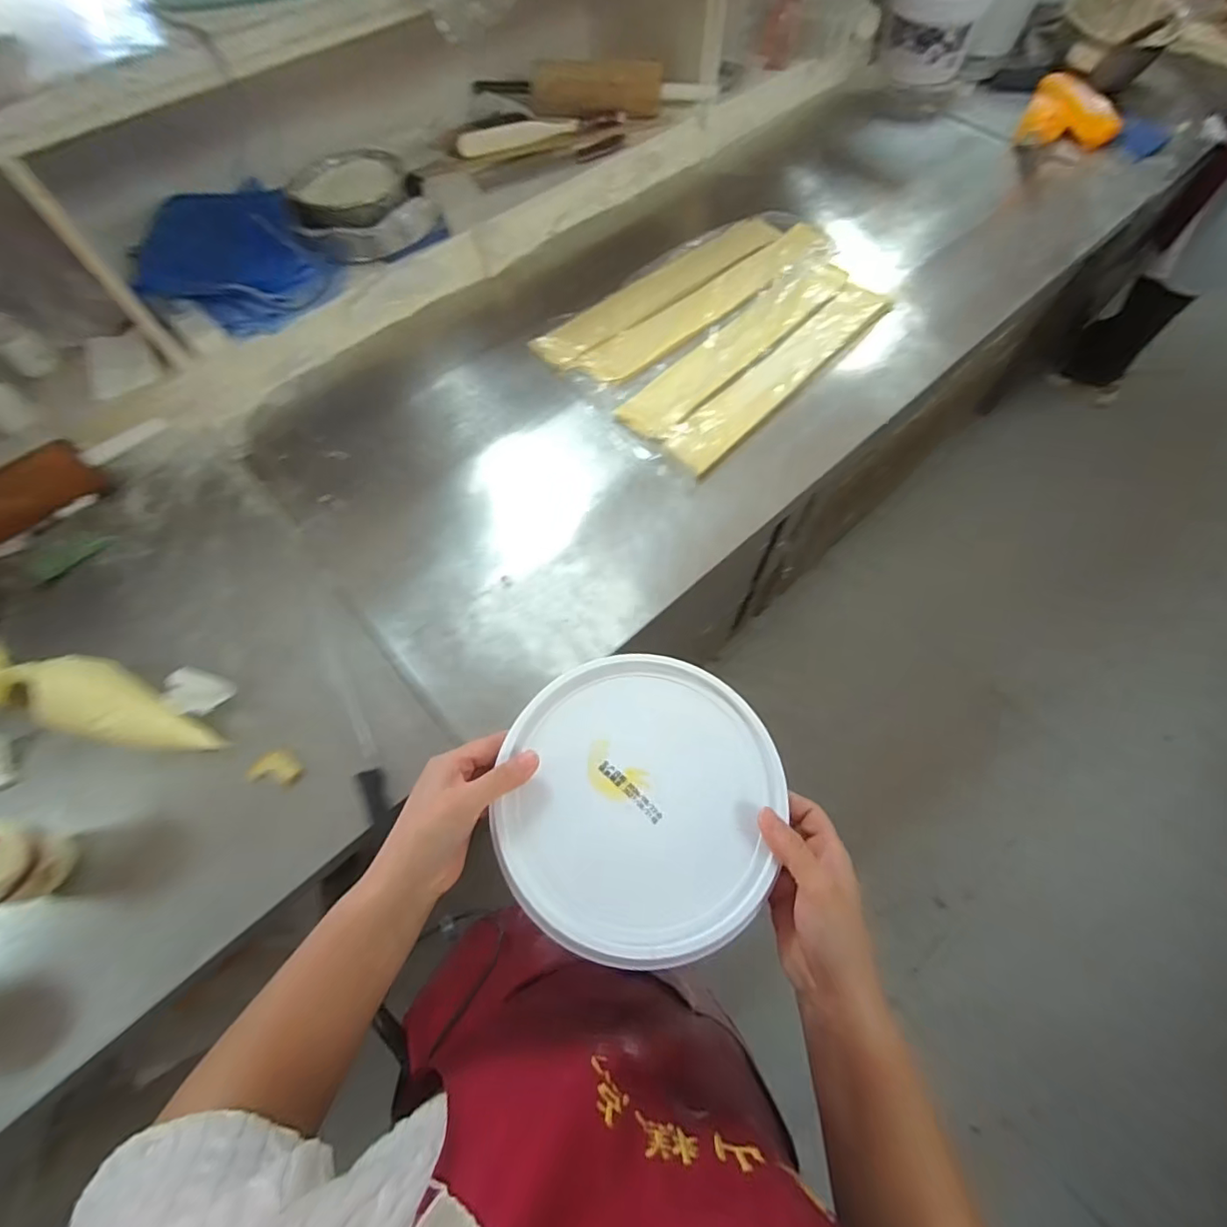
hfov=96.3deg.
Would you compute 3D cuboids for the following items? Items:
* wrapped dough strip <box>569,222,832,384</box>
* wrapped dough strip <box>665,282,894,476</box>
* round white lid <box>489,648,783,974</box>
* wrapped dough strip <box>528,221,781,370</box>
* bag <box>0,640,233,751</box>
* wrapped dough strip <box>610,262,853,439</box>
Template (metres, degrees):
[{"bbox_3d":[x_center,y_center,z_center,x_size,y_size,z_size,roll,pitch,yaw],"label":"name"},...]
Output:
[{"bbox_3d":[0.194,-0.591,1.032,0.593,0.010,0.097,-38,69,-15],"label":"wrapped dough strip"},{"bbox_3d":[0.292,-0.423,0.946,0.100,0.016,0.538,41,72,19],"label":"wrapped dough strip"},{"bbox_3d":[0.017,0.123,0.381,0.187,0.016,0.195,-1,64,1],"label":"round white lid"},{"bbox_3d":[0.094,-0.628,1.047,0.567,0.014,0.100,-37,69,-15],"label":"wrapped dough strip"},{"bbox_3d":[-0.665,0.101,0.684,0.373,0.066,0.090,13,65,8],"label":"bag"},{"bbox_3d":[0.224,-0.486,0.985,0.105,0.015,0.535,40,72,18],"label":"wrapped dough strip"}]

